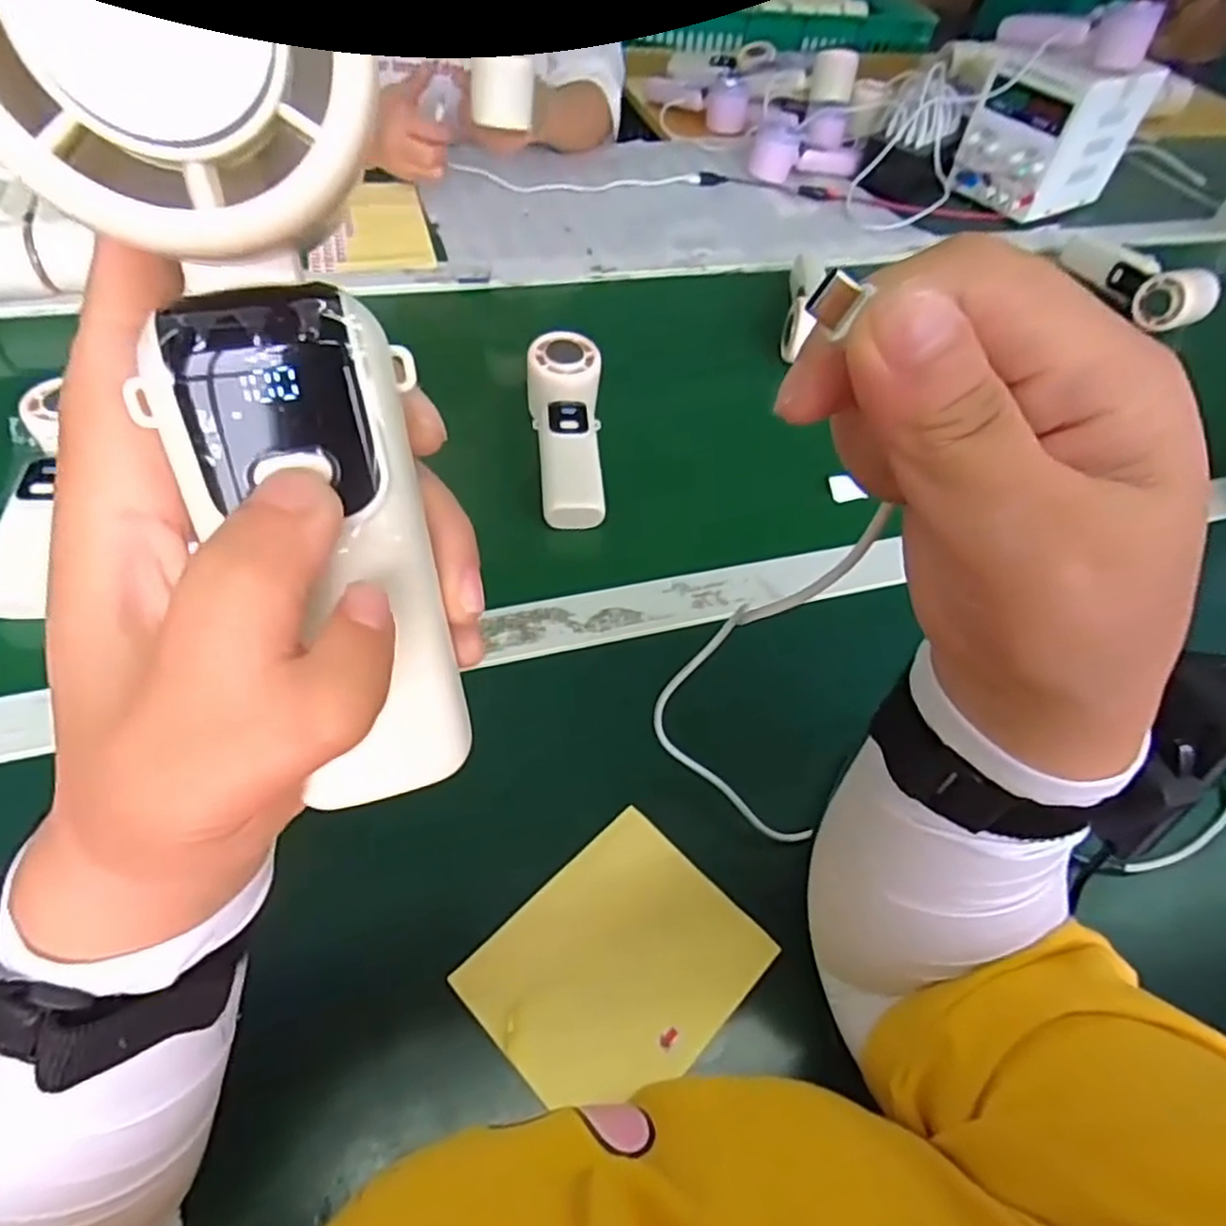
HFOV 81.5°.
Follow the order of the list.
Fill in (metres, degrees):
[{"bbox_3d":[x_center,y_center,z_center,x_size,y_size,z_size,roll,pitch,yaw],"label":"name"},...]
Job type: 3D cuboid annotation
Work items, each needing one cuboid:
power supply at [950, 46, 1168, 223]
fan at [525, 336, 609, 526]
[{"bbox_3d":[0.571,-0.633,0.933,0.164,0.151,0.133,-22,58,-20],"label":"power supply"},{"bbox_3d":[-0.034,-0.134,0.535,0.052,0.035,0.166,-3,66,-8],"label":"fan"}]

